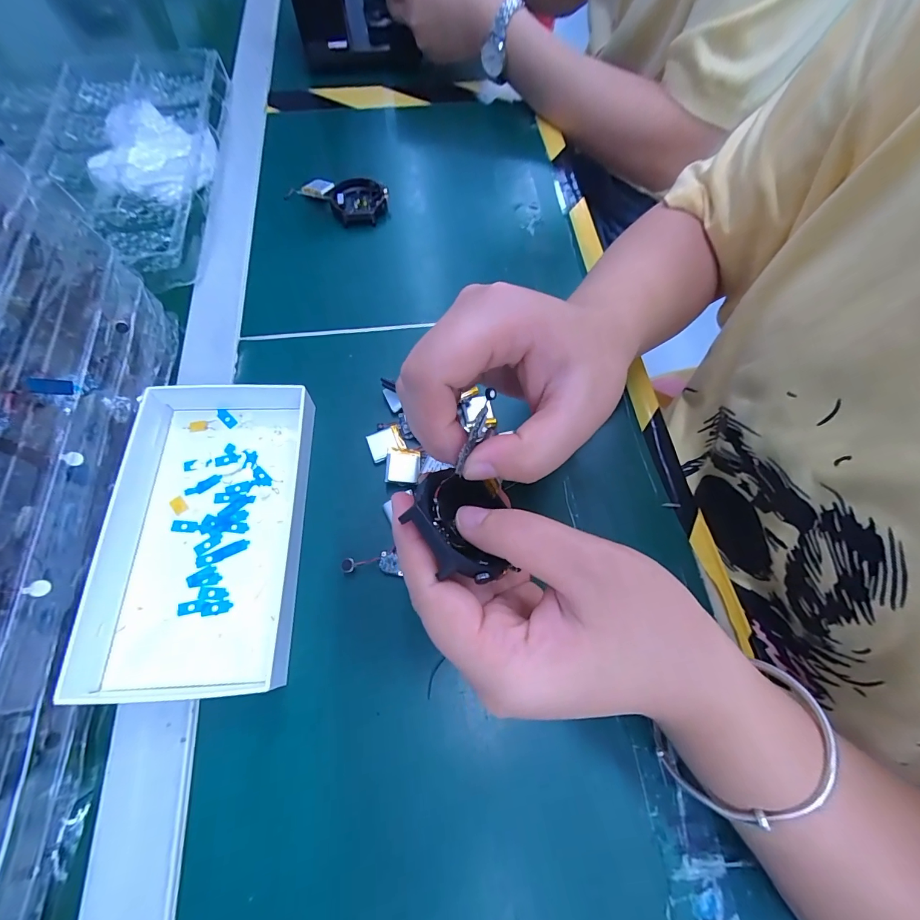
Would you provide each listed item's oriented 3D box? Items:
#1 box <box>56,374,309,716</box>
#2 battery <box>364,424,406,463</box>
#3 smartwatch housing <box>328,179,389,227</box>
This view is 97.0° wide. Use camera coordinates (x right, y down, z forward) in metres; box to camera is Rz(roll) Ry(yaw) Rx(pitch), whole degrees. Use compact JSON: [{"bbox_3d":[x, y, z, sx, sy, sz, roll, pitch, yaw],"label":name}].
[{"bbox_3d":[-0.153,0.037,0.246,0.116,0.022,0.185,0,66,-1],"label":"box"},{"bbox_3d":[-0.050,-0.012,0.271,0.023,0.005,0.020,-24,73,-6],"label":"battery"},{"bbox_3d":[-0.090,-0.230,0.366,0.049,0.019,0.049,-10,67,-5],"label":"smartwatch housing"}]

